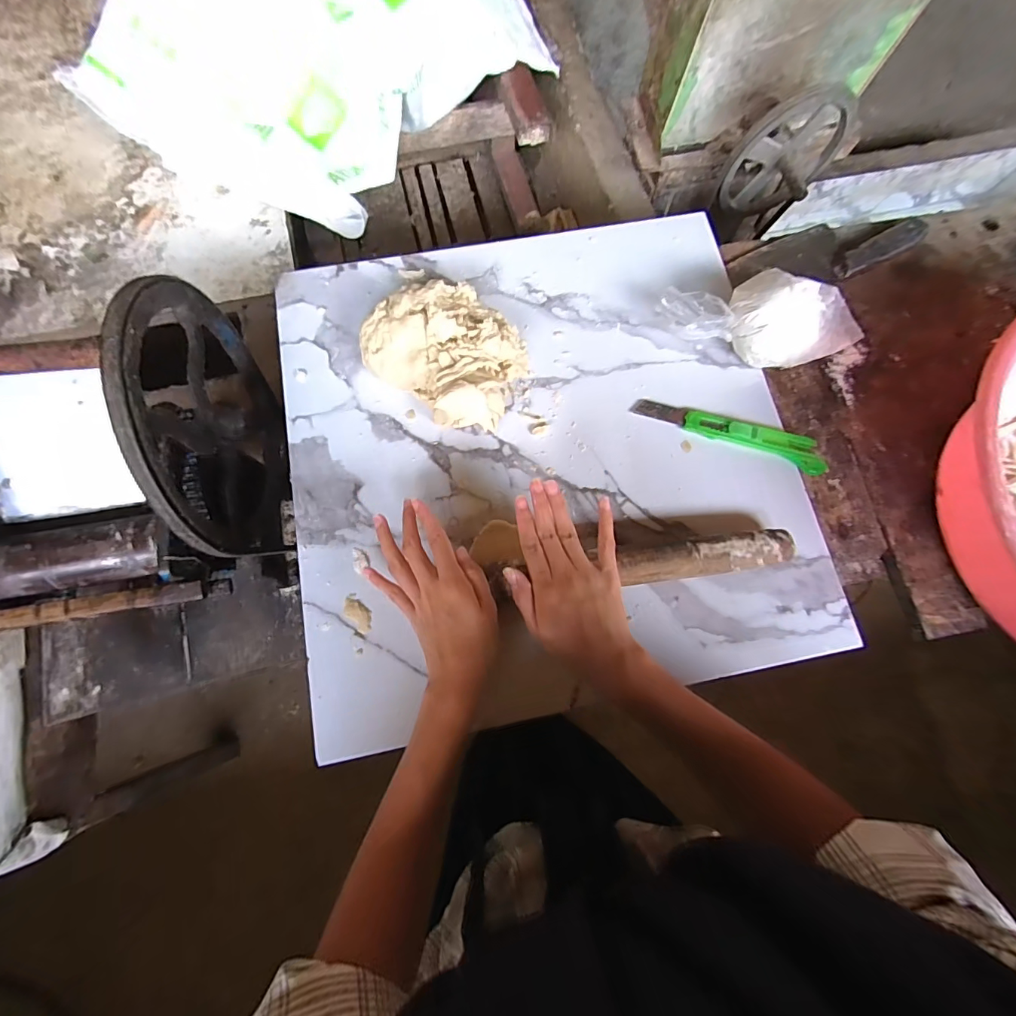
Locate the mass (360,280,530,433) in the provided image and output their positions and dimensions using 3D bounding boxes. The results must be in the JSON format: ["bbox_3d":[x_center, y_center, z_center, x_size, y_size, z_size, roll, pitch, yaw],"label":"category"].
[{"bbox_3d":[-0.057,-0.156,0.444,0.158,0.057,0.127,35,78,7],"label":"mass"}]

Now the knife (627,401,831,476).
[{"bbox_3d":[0.224,-0.074,0.454,0.194,0.014,0.034,15,77,3],"label":"knife"}]

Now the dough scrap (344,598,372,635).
[{"bbox_3d":[-0.135,0.096,0.409,0.018,0.004,0.035,-44,81,-9],"label":"dough scrap"}]

